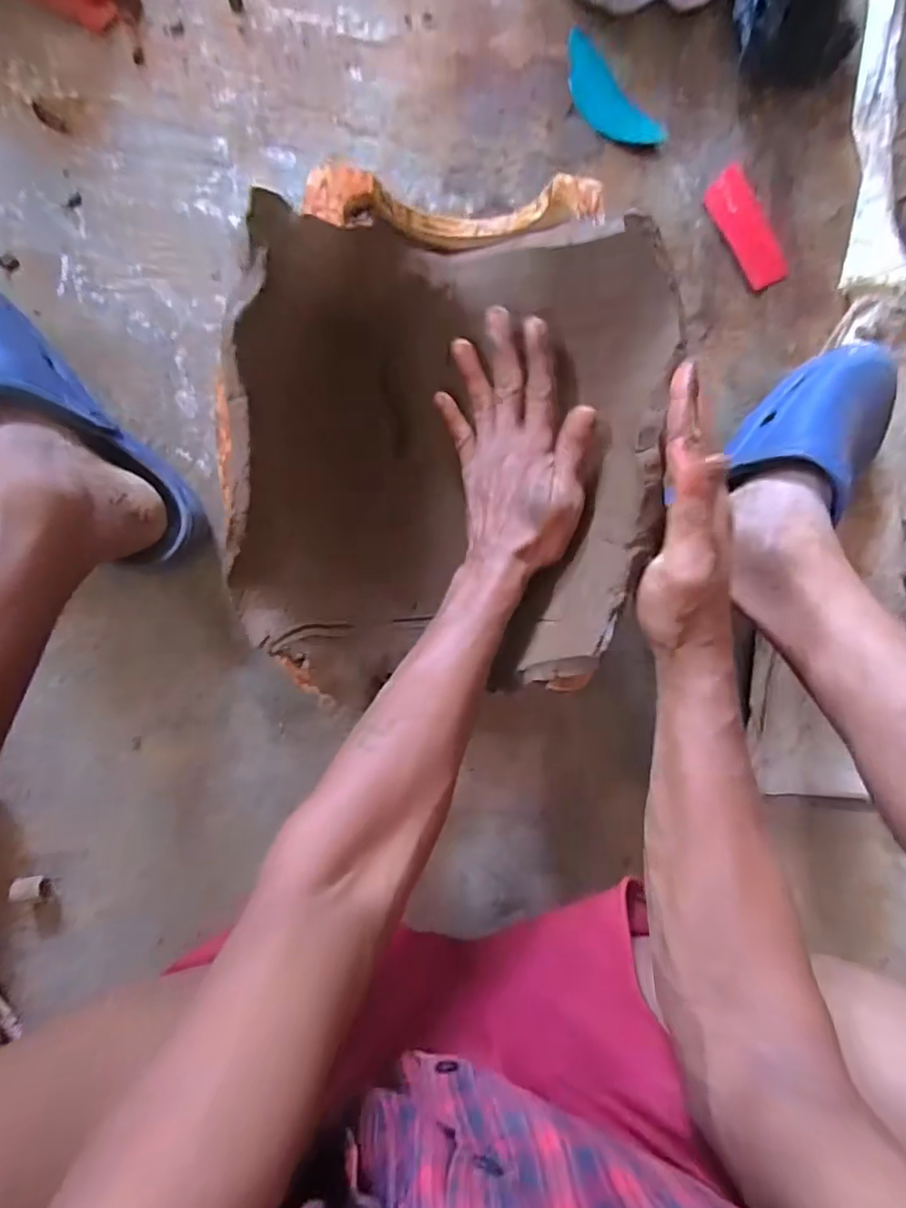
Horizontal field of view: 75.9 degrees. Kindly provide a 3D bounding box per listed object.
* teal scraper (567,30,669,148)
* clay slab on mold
[{"bbox_3d":[0.138,-0.457,0.526,0.045,0.012,0.119,-45,94,-3],"label":"teal scraper"},{"bbox_3d":[-0.006,-0.111,0.415,0.256,0.156,0.325,2,94,-6],"label":"clay slab on mold"}]

